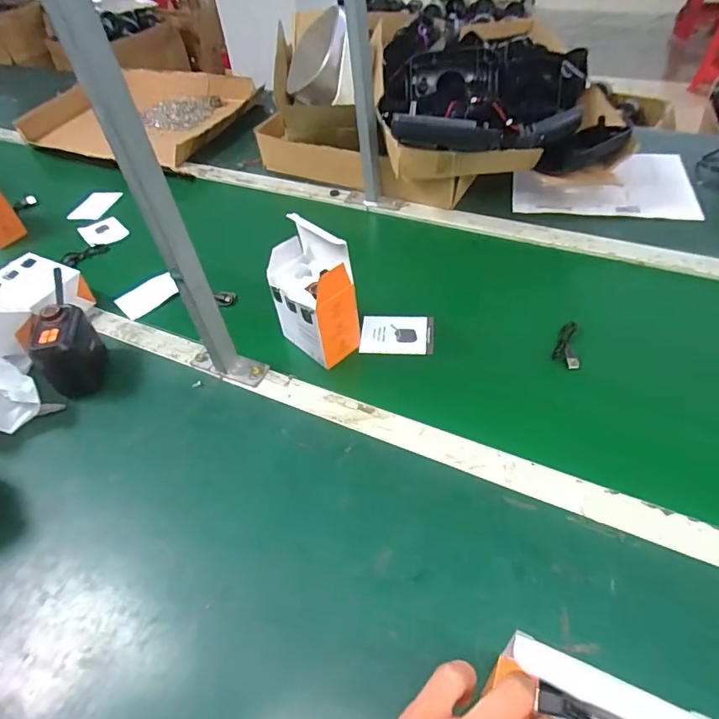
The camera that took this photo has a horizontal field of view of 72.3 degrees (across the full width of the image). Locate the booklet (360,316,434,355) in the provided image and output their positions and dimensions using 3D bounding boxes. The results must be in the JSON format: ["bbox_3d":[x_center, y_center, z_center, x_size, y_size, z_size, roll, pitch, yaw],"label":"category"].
[{"bbox_3d":[0.053,-0.035,0.695,0.101,0.009,0.063,2,61,8],"label":"booklet"}]

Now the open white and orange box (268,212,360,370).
[{"bbox_3d":[-0.060,-0.084,0.625,0.068,0.168,0.101,-38,55,-25],"label":"open white and orange box"}]

